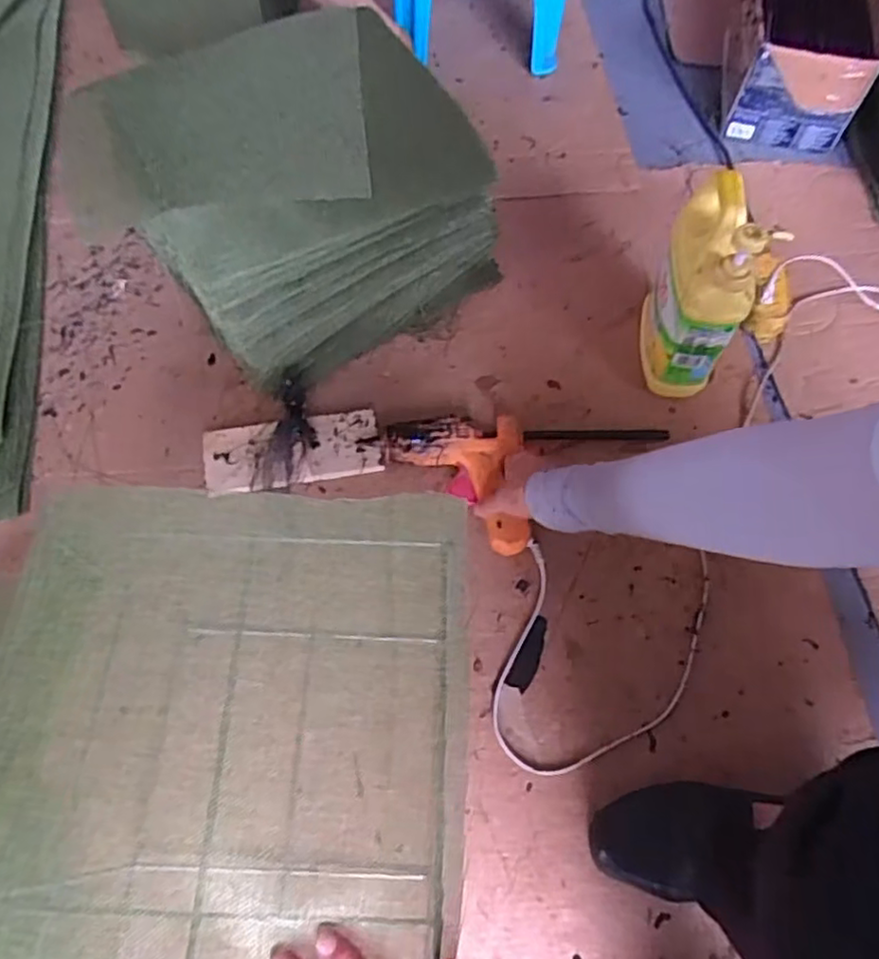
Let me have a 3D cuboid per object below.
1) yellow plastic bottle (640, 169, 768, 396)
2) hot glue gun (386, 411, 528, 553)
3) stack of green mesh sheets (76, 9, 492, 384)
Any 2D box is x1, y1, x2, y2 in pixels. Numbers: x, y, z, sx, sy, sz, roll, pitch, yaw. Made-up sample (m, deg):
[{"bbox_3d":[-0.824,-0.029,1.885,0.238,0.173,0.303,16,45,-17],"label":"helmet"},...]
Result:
[{"bbox_3d":[0.280,-0.205,0.709,0.077,0.241,0.140,10,64,5],"label":"yellow plastic bottle"},{"bbox_3d":[0.019,0.002,0.708,0.150,0.031,0.153,0,64,0],"label":"hot glue gun"},{"bbox_3d":[-0.159,-0.339,0.782,0.360,0.233,0.327,-34,68,-16],"label":"stack of green mesh sheets"}]

